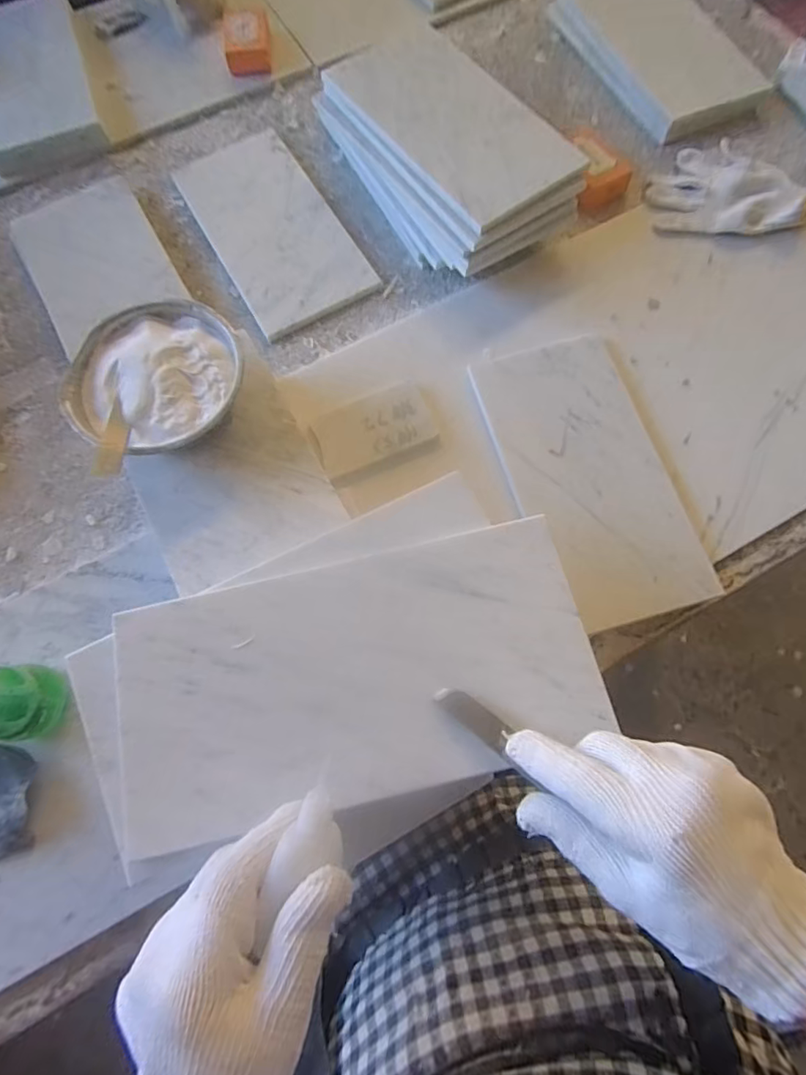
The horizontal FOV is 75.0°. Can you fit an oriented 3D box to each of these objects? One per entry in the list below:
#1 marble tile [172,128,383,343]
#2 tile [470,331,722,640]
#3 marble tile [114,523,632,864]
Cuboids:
[{"bbox_3d":[-0.164,-0.380,0.643,0.146,0.015,0.296,-29,73,-10],"label":"marble tile"},{"bbox_3d":[0.184,-0.067,0.524,0.154,0.017,0.300,-15,71,-5],"label":"tile"},{"bbox_3d":[-0.028,0.086,0.333,0.296,0.016,0.145,-14,76,-4],"label":"marble tile"}]

